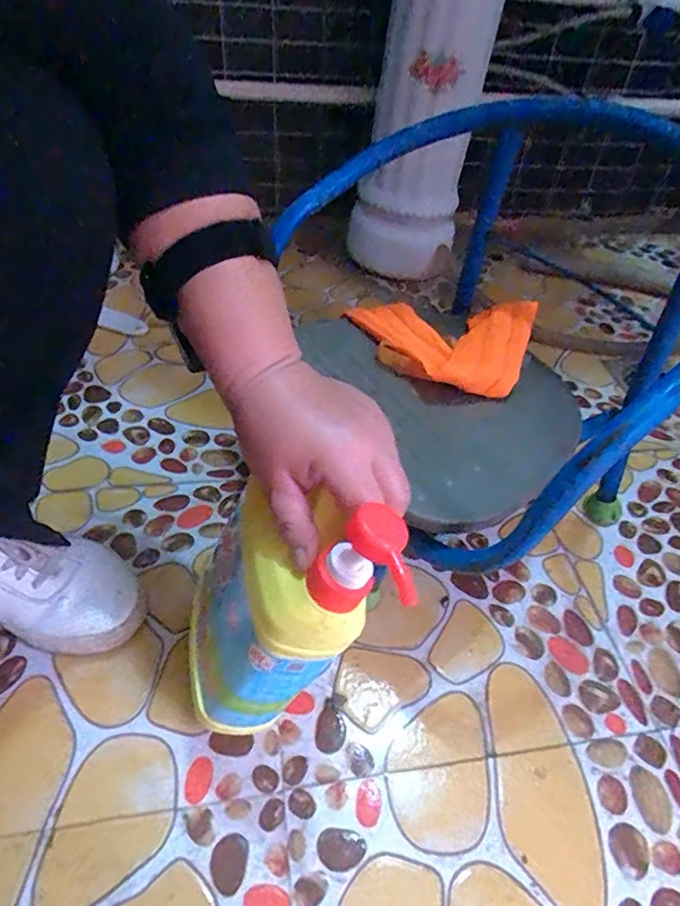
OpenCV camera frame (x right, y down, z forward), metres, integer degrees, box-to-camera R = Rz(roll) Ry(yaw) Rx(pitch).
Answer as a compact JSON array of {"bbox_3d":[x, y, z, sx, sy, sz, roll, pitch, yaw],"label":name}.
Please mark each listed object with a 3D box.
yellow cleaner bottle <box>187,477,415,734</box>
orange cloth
[{"bbox_3d":[-0.043,0.091,0.328,0.078,0.219,0.086,25,41,-24],"label":"yellow cleaner bottle"},{"bbox_3d":[0.093,-0.113,0.516,0.172,0.032,0.131,12,47,7],"label":"orange cloth"}]

